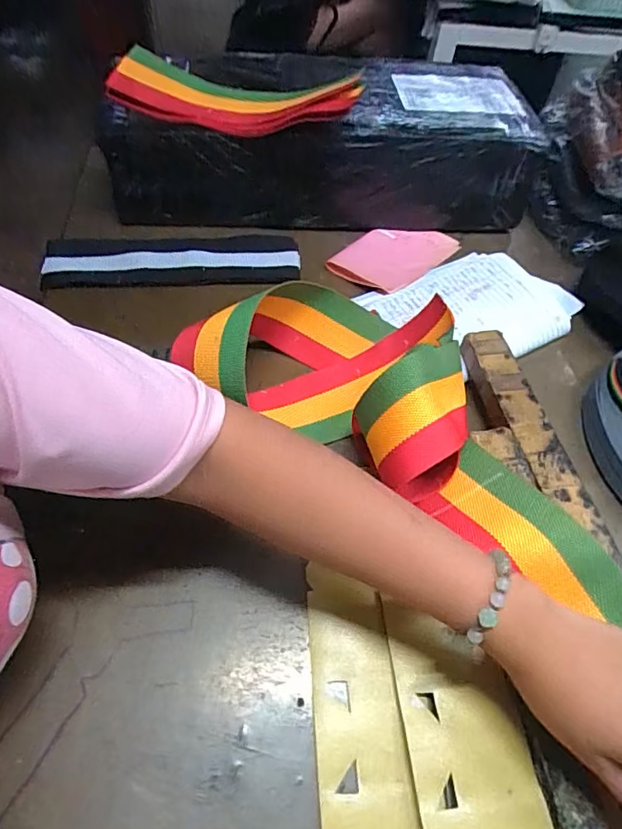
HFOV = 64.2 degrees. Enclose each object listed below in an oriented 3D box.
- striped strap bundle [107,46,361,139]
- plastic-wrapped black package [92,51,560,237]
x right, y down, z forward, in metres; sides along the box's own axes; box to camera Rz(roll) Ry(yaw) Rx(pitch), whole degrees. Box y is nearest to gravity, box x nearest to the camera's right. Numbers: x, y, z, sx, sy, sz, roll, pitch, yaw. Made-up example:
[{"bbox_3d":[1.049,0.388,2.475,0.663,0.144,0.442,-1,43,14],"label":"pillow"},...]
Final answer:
[{"bbox_3d":[-0.087,-0.347,0.529,0.285,0.072,0.083,23,55,12],"label":"striped strap bundle"},{"bbox_3d":[0.012,-0.349,0.641,0.503,0.129,0.215,1,55,-3],"label":"plastic-wrapped black package"}]

